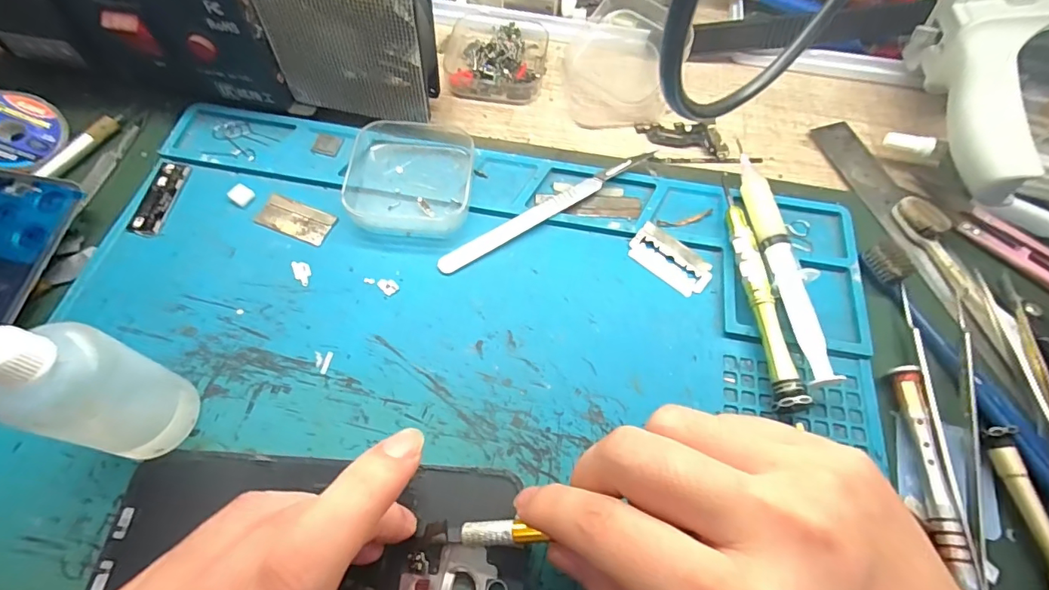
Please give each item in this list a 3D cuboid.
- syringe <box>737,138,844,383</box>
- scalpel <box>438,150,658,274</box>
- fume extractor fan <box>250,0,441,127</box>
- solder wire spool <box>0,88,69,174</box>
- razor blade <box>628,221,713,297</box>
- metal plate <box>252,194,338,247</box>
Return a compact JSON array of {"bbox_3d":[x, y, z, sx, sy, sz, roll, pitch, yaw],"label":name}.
[{"bbox_3d":[0.127,-0.019,0.243,0.016,0.018,0.132,-2,64,-3],"label":"syringe"},{"bbox_3d":[0.013,-0.046,0.256,0.130,0.010,0.009,-29,69,-16],"label":"scalpel"},{"bbox_3d":[-0.088,-0.132,0.249,0.079,0.084,0.029,7,64,1],"label":"fume extractor fan"},{"bbox_3d":[-0.271,-0.087,0.255,0.043,0.010,0.045,27,65,-20],"label":"solder wire spool"},{"bbox_3d":[0.074,-0.018,0.247,0.042,0.005,0.022,38,68,15],"label":"razor blade"},{"bbox_3d":[-0.119,-0.040,0.250,0.039,0.004,0.019,21,65,8],"label":"metal plate"}]

